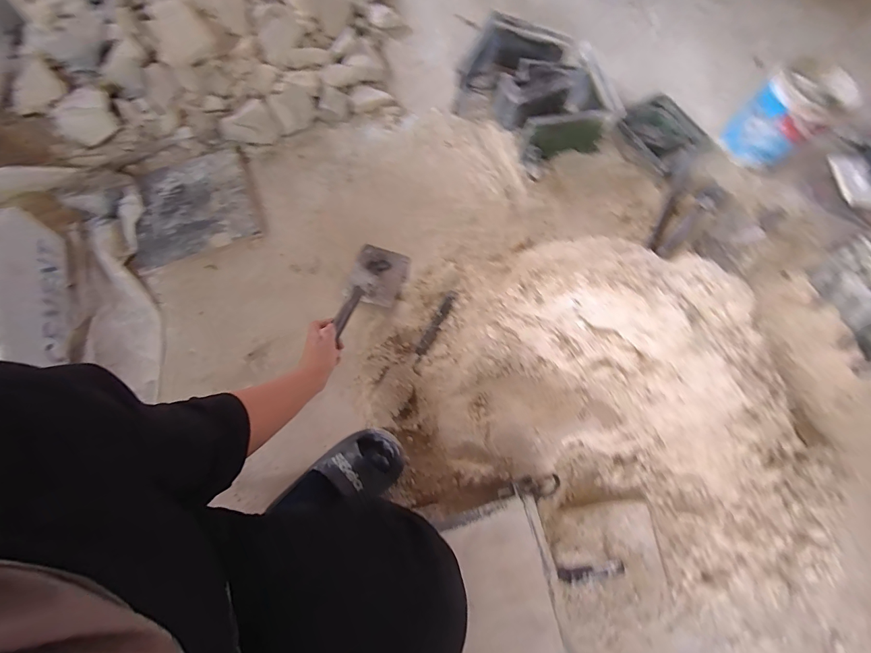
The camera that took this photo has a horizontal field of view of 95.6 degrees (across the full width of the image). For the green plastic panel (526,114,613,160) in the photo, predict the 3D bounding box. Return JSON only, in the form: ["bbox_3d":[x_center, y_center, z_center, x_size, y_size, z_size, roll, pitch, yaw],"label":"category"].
[{"bbox_3d":[0.299,-0.436,0.902,0.205,0.113,0.022,-10,74,-10],"label":"green plastic panel"}]

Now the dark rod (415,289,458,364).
[{"bbox_3d":[-0.001,0.000,0.784,0.024,0.021,0.156,28,74,7],"label":"dark rod"}]

